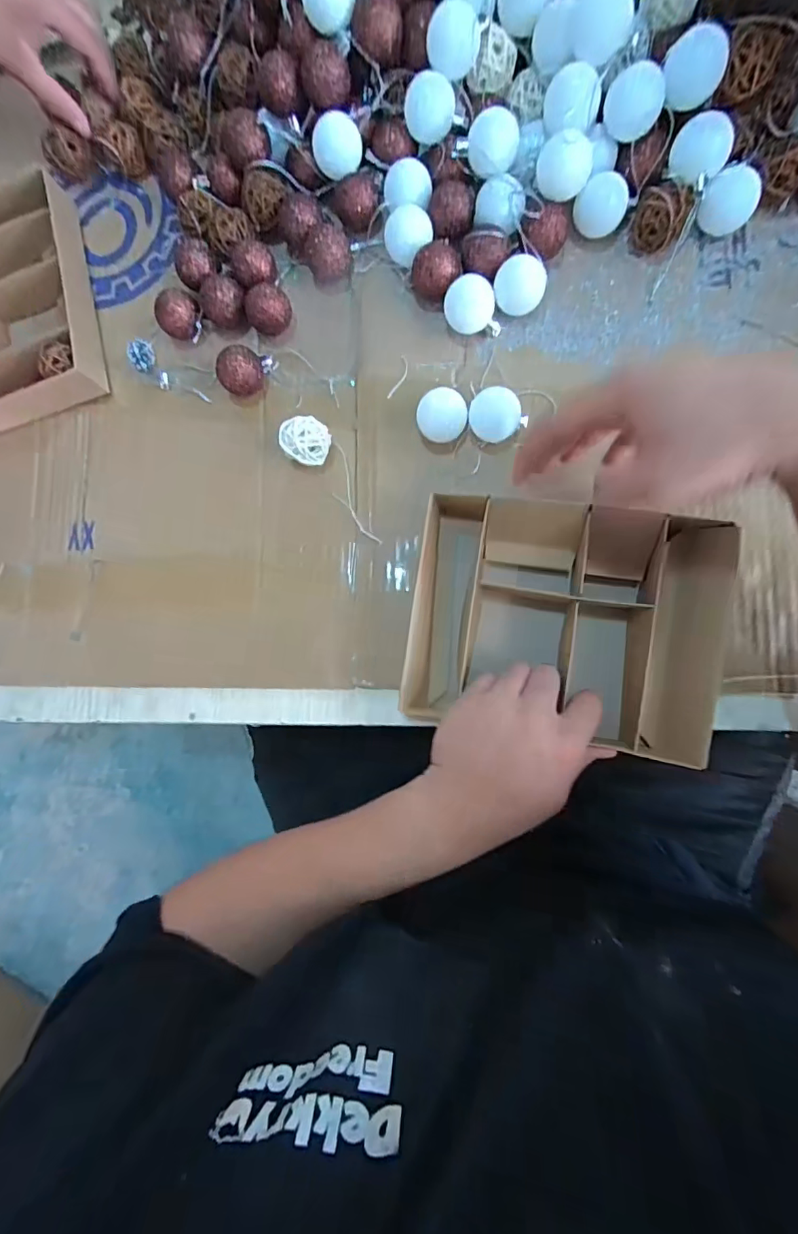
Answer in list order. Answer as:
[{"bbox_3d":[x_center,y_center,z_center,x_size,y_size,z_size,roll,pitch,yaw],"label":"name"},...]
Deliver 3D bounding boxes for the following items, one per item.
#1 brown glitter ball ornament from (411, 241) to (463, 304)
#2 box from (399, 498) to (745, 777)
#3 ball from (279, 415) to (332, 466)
[{"bbox_3d":[0.031,-0.269,0.391,0.039,0.039,0.034,-8,86,9],"label":"brown glitter ball ornament"},{"bbox_3d":[0.117,0.003,0.363,0.204,0.049,0.168,9,89,9],"label":"box"},{"bbox_3d":[-0.074,-0.143,0.402,0.036,0.034,0.035,0,87,9],"label":"ball"}]

